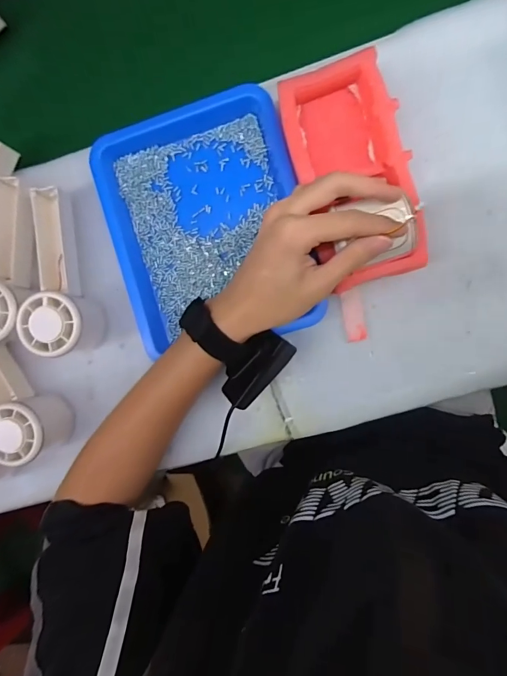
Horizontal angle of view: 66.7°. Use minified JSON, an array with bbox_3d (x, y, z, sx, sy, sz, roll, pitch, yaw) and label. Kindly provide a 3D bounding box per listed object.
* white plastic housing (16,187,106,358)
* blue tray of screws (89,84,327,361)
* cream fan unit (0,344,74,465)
[{"bbox_3d":[-0.190,-0.060,0.362,0.051,0.059,0.150,-15,92,5],"label":"white plastic housing"},{"bbox_3d":[-0.044,-0.106,0.361,0.170,0.025,0.221,-14,92,5],"label":"blue tray of screws"},{"bbox_3d":[-0.240,0.058,0.377,0.129,0.061,0.058,45,96,1],"label":"cream fan unit"}]

